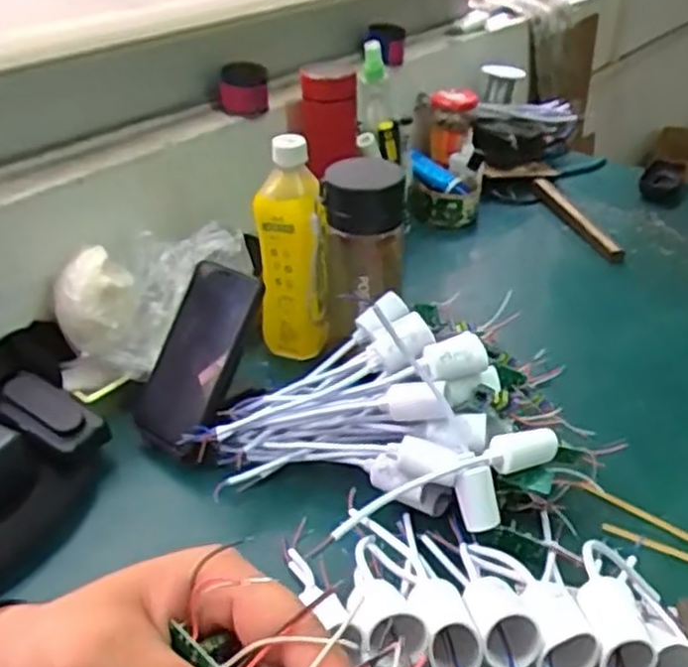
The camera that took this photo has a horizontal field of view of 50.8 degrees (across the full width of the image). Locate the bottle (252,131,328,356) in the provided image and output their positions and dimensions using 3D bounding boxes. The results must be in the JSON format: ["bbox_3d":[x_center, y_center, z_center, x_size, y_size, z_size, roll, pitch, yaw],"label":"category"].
[{"bbox_3d":[-0.051,-0.070,0.688,0.065,0.213,0.051,-4,35,-5],"label":"bottle"}]

